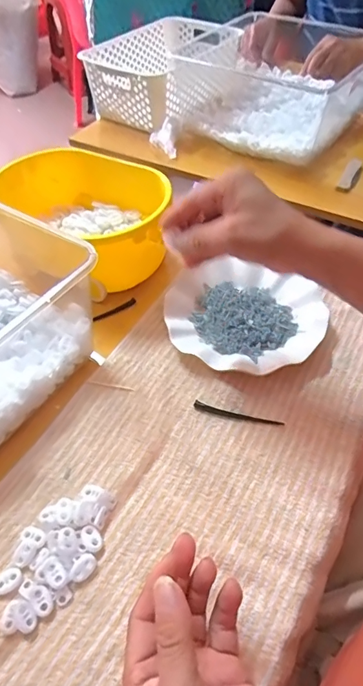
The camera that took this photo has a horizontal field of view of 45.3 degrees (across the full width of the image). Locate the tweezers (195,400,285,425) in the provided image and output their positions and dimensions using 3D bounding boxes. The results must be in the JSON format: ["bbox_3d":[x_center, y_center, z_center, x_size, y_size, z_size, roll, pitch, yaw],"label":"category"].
[{"bbox_3d":[0.056,0.071,0.436,0.089,0.005,0.009,13,51,12],"label":"tweezers"}]

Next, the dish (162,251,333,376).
[{"bbox_3d":[0.072,-0.040,0.513,0.176,0.021,0.177,-1,50,1],"label":"dish"}]

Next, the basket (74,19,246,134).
[{"bbox_3d":[-0.029,-0.554,0.898,0.230,0.110,0.308,25,55,21],"label":"basket"}]

